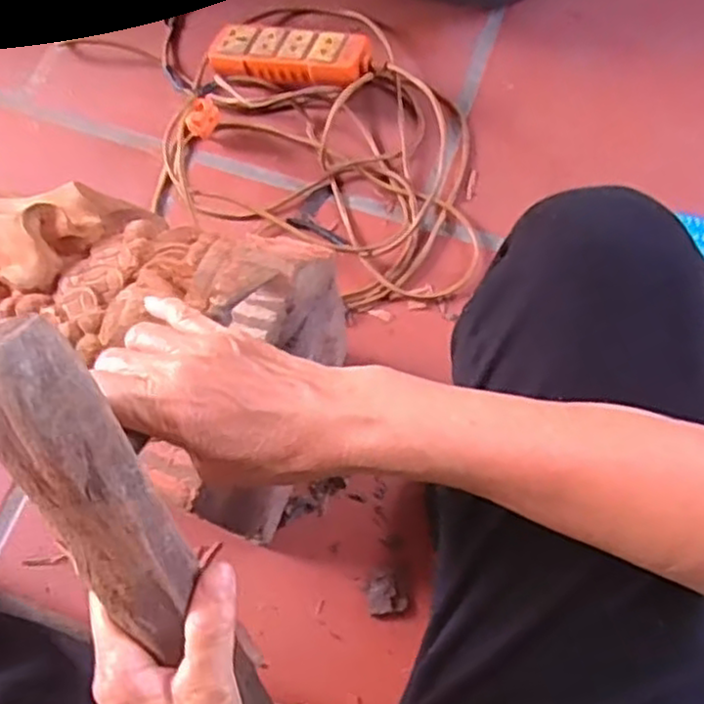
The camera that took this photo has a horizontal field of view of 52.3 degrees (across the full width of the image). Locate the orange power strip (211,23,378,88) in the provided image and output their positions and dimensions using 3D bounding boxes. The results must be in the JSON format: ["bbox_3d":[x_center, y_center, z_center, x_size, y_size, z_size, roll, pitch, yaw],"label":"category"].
[{"bbox_3d":[-0.072,-0.340,0.826,0.201,0.029,0.060,14,70,21],"label":"orange power strip"}]

